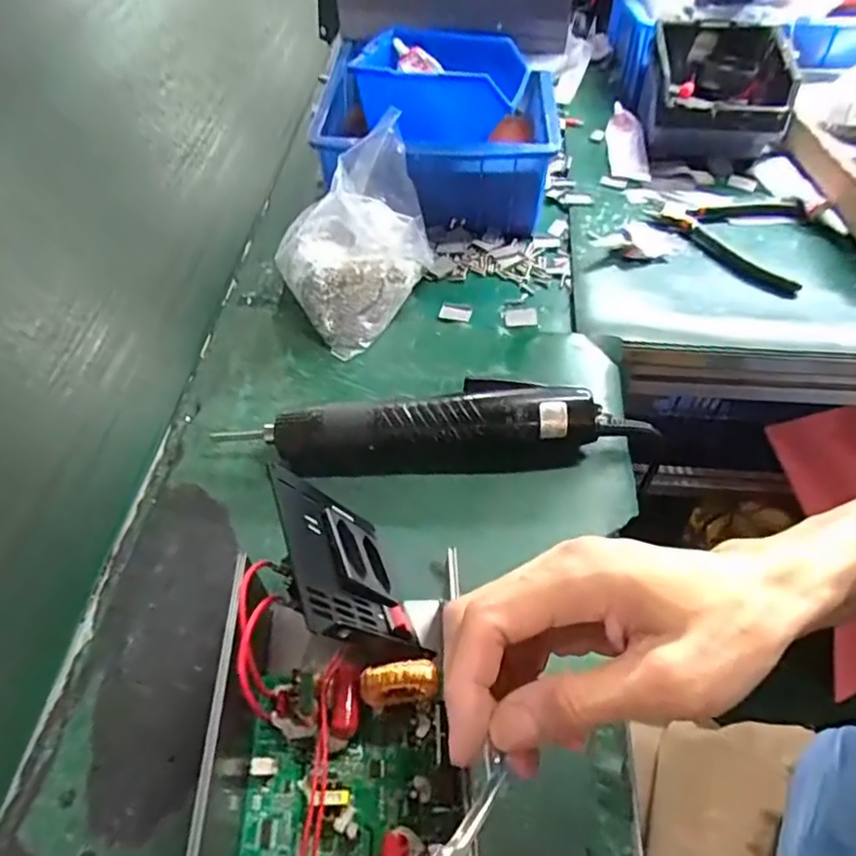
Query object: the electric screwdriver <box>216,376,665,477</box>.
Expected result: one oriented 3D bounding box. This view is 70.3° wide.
[{"bbox_3d":[0.008,0.000,0.379,0.249,0.038,0.037,-2,52,-2],"label":"electric screwdriver"}]

